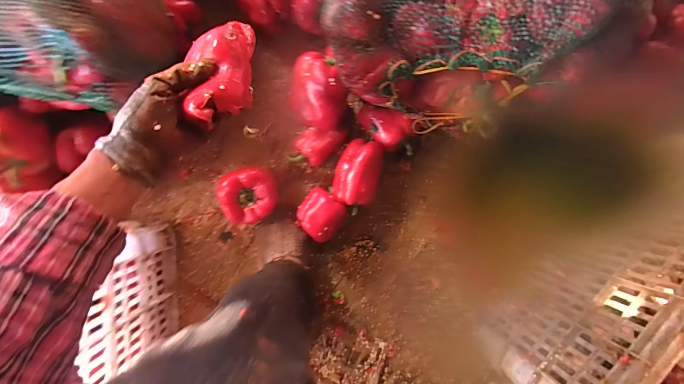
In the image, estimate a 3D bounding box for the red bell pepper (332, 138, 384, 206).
[{"bbox_3d":[0.030,-0.034,0.586,0.080,0.082,0.110,13,89,-3],"label":"red bell pepper"}]

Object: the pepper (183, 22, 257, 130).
[{"bbox_3d":[-0.133,-0.129,0.360,0.069,0.046,0.126,6,72,-2],"label":"pepper"}]

